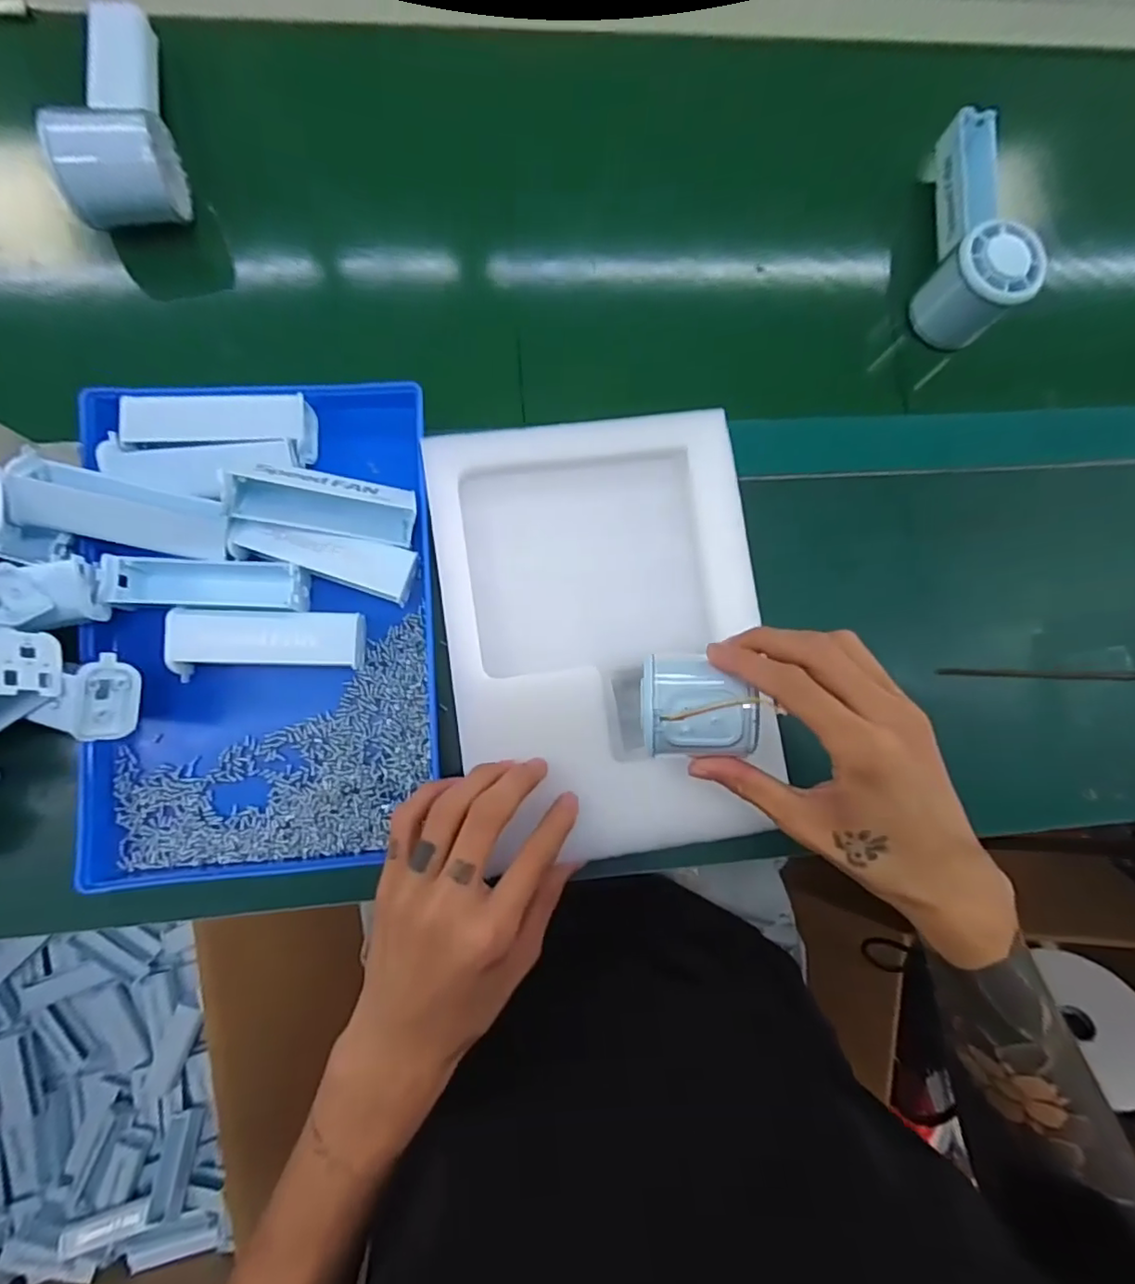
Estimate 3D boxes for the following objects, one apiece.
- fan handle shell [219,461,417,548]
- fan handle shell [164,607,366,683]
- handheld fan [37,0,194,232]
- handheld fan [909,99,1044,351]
[{"bbox_3d":[-0.137,-0.079,0.338,0.098,0.028,0.032,5,82,-20],"label":"fan handle shell"},{"bbox_3d":[-0.171,-0.001,0.346,0.099,0.028,0.035,-3,83,-6],"label":"fan handle shell"},{"bbox_3d":[-0.275,-0.329,0.363,0.054,0.048,0.149,-8,84,-6],"label":"handheld fan"},{"bbox_3d":[0.282,-0.289,0.420,0.049,0.066,0.144,8,82,-4],"label":"handheld fan"}]

